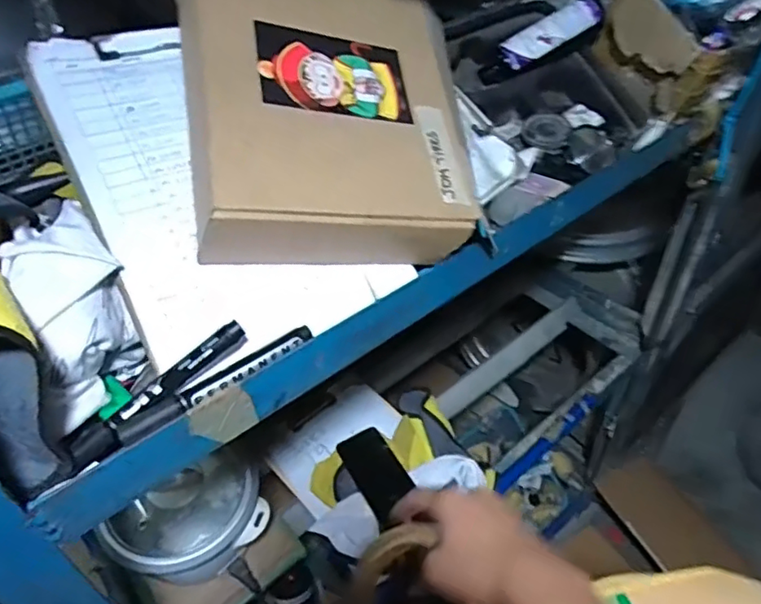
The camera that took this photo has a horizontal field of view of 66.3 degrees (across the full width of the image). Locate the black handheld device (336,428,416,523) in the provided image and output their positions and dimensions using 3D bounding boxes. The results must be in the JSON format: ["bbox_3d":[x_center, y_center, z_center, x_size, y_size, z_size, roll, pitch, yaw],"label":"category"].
[{"bbox_3d":[-0.006,0.275,0.953,0.076,0.010,0.141,-34,64,-7],"label":"black handheld device"}]

